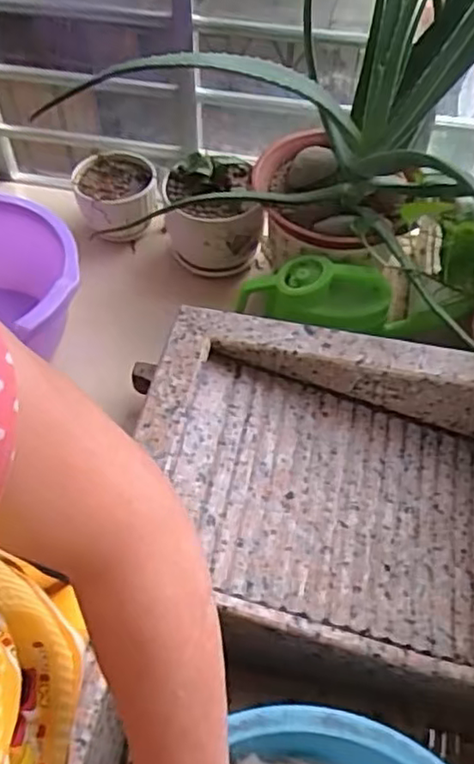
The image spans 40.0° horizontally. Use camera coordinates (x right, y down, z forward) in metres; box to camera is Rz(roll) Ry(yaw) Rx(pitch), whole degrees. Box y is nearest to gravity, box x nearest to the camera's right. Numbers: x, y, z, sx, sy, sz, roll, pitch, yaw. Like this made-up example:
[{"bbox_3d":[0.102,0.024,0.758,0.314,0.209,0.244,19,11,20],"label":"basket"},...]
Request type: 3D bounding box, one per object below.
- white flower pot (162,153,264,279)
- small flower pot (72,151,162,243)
[{"bbox_3d":[-0.041,-0.275,1.077,0.153,0.149,0.147,-6,55,-5],"label":"white flower pot"},{"bbox_3d":[-0.210,-0.321,1.146,0.138,0.104,0.148,-17,57,-13],"label":"small flower pot"}]

